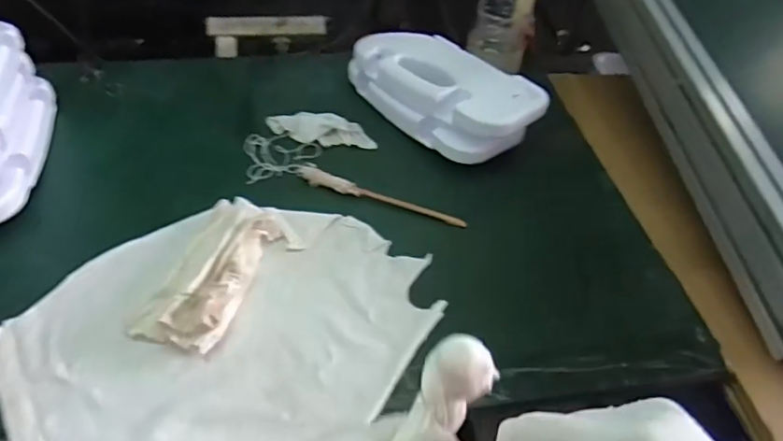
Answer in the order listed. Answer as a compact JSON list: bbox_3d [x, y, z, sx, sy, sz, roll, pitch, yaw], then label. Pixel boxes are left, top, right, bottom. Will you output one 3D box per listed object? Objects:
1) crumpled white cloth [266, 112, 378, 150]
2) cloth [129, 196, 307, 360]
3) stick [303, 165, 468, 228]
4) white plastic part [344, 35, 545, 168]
[{"bbox_3d":[-0.093,-0.123,0.702,0.148,0.022,0.046,14,48,7],"label":"crumpled white cloth"},{"bbox_3d":[-0.171,0.048,0.529,0.103,0.029,0.173,15,48,8],"label":"cloth"},{"bbox_3d":[-0.016,-0.026,0.622,0.212,0.010,0.023,21,50,13],"label":"stick"},{"bbox_3d":[0.063,-0.172,0.709,0.128,0.085,0.258,-30,57,-28],"label":"white plastic part"}]

